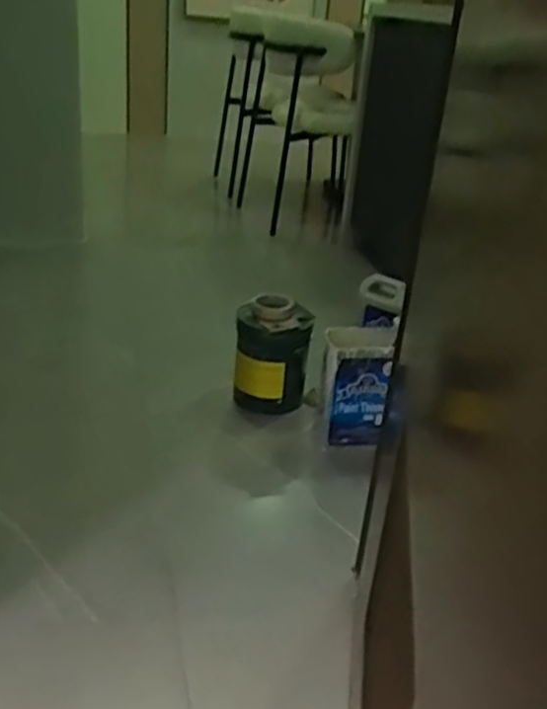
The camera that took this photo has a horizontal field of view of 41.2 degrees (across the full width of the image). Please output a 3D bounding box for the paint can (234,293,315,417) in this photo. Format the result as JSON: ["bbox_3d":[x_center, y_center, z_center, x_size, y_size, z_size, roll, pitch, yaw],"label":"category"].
[{"bbox_3d":[-0.002,0.001,1.610,0.164,0.225,0.147,4,26,0],"label":"paint can"}]

